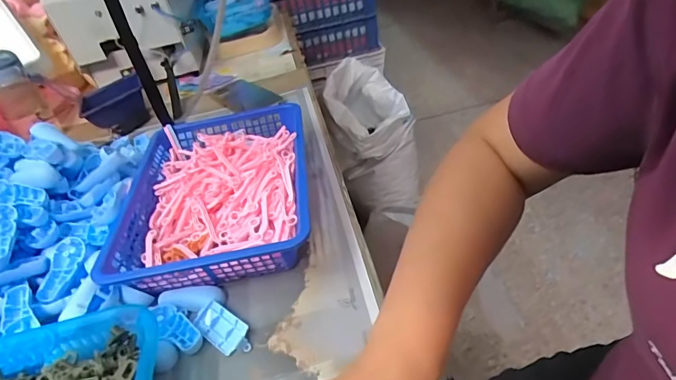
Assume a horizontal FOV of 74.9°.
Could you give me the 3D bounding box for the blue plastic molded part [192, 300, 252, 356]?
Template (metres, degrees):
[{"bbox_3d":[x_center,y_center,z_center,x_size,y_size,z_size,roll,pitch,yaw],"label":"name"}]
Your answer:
[{"bbox_3d":[-0.109,0.127,0.412,0.072,0.008,0.029,21,48,34],"label":"blue plastic molded part"}]

